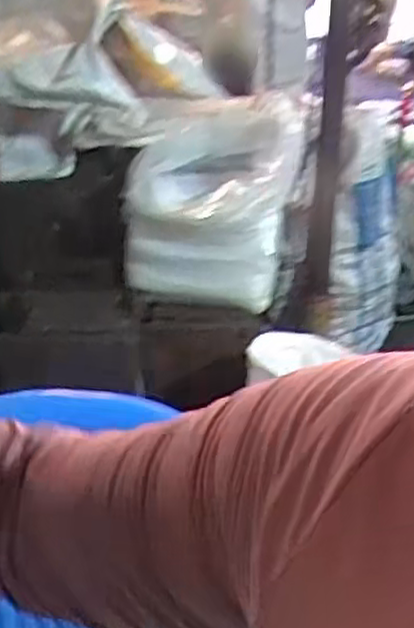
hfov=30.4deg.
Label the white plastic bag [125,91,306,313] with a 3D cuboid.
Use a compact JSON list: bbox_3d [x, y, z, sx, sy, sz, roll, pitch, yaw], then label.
[{"bbox_3d":[0.045,-0.263,1.640,0.267,0.322,0.497,8,32,14],"label":"white plastic bag"}]

